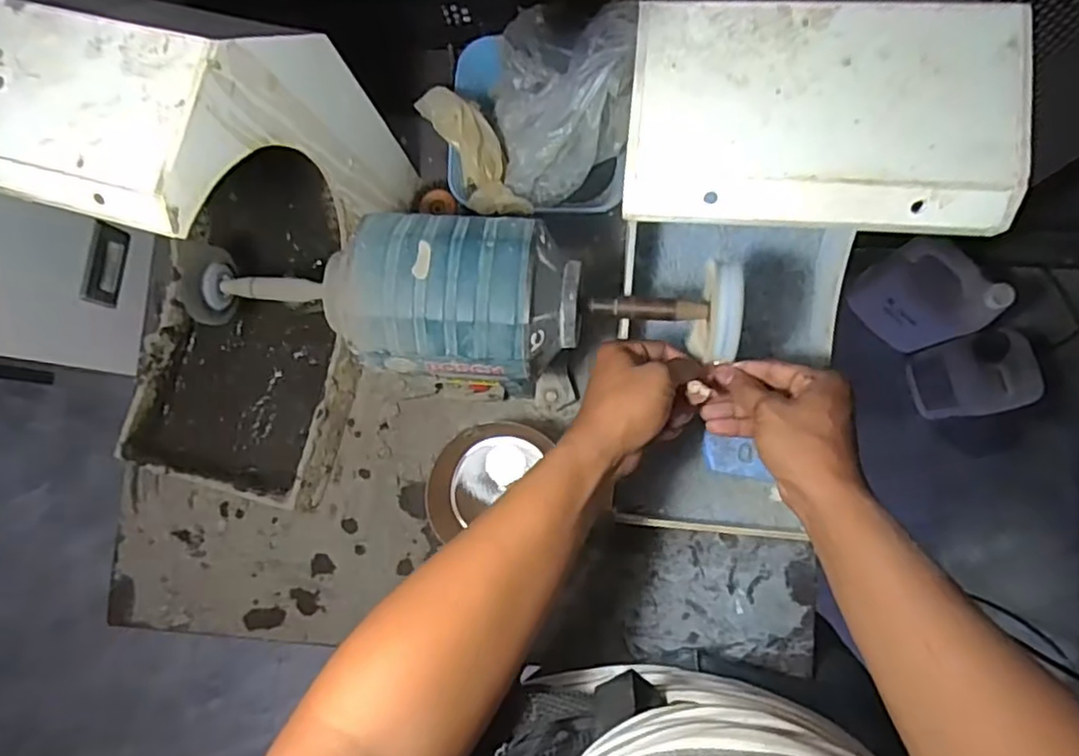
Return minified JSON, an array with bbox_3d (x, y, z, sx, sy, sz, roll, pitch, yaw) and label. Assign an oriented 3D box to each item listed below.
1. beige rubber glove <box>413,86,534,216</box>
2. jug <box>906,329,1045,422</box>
[{"bbox_3d":[-0.061,-0.216,0.640,0.053,0.051,0.146,-29,82,2],"label":"beige rubber glove"},{"bbox_3d":[0.790,-0.003,1.199,0.123,0.195,0.138,-17,83,4],"label":"jug"}]

